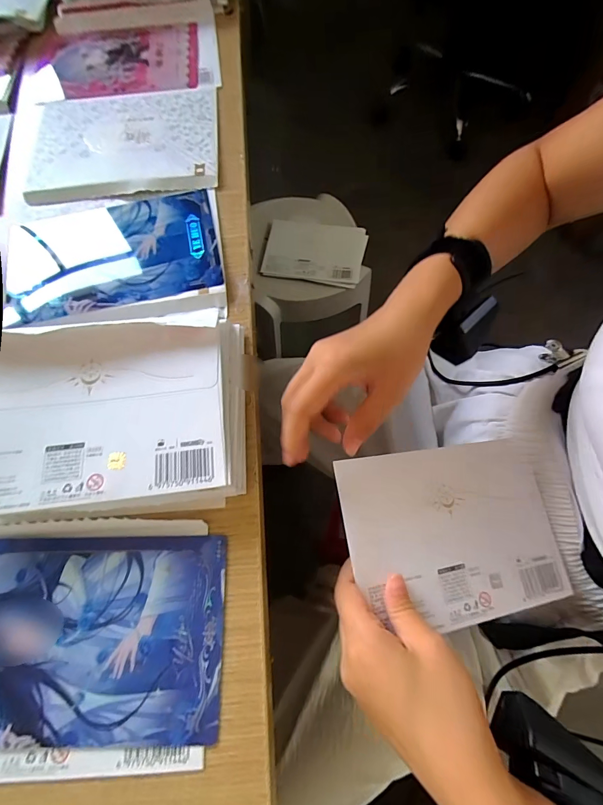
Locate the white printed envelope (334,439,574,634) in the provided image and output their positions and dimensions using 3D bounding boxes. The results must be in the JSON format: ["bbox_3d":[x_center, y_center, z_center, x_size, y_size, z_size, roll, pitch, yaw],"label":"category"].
[{"bbox_3d":[0.119,0.096,0.274,0.176,0.005,0.123,-4,73,-16],"label":"white printed envelope"}]

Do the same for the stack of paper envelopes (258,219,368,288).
[{"bbox_3d":[0.023,-0.280,0.664,0.180,0.012,0.127,10,72,5],"label":"stack of paper envelopes"}]

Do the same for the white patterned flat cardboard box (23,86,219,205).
[{"bbox_3d":[-0.172,-0.250,0.341,0.181,0.005,0.136,-3,72,1],"label":"white patterned flat cardboard box"}]

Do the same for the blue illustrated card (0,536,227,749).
[{"bbox_3d":[-0.134,0.139,0.216,0.171,0.004,0.107,-1,72,1],"label":"blue illustrated card"}]

